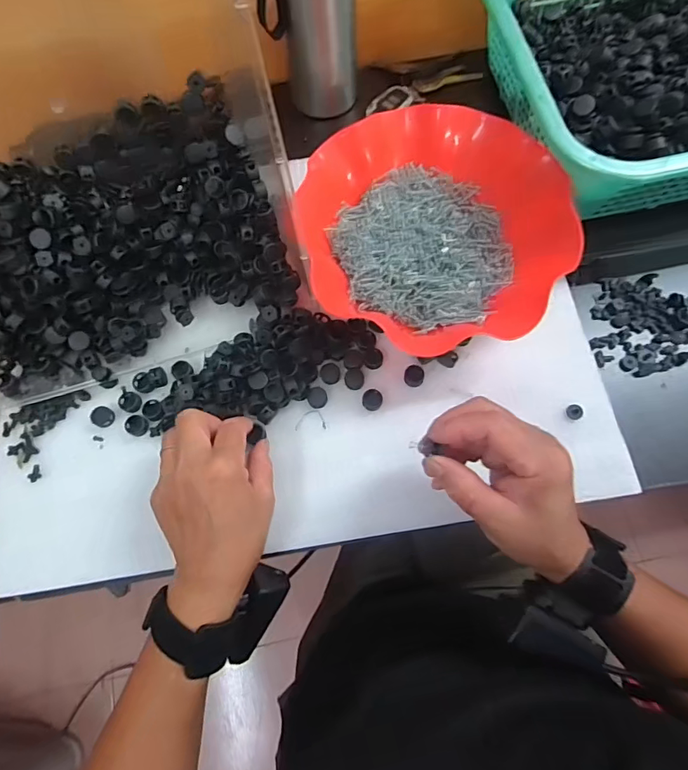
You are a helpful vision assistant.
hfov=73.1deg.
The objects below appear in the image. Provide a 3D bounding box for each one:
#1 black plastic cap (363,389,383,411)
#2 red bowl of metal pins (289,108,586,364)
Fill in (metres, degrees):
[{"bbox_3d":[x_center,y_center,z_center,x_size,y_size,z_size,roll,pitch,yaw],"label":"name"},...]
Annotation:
[{"bbox_3d":[0.024,0.013,0.390,0.016,0.007,0.017,-1,73,2],"label":"black plastic cap"},{"bbox_3d":[0.072,-0.133,0.398,0.206,0.065,0.206,-1,73,2],"label":"red bowl of metal pins"}]

